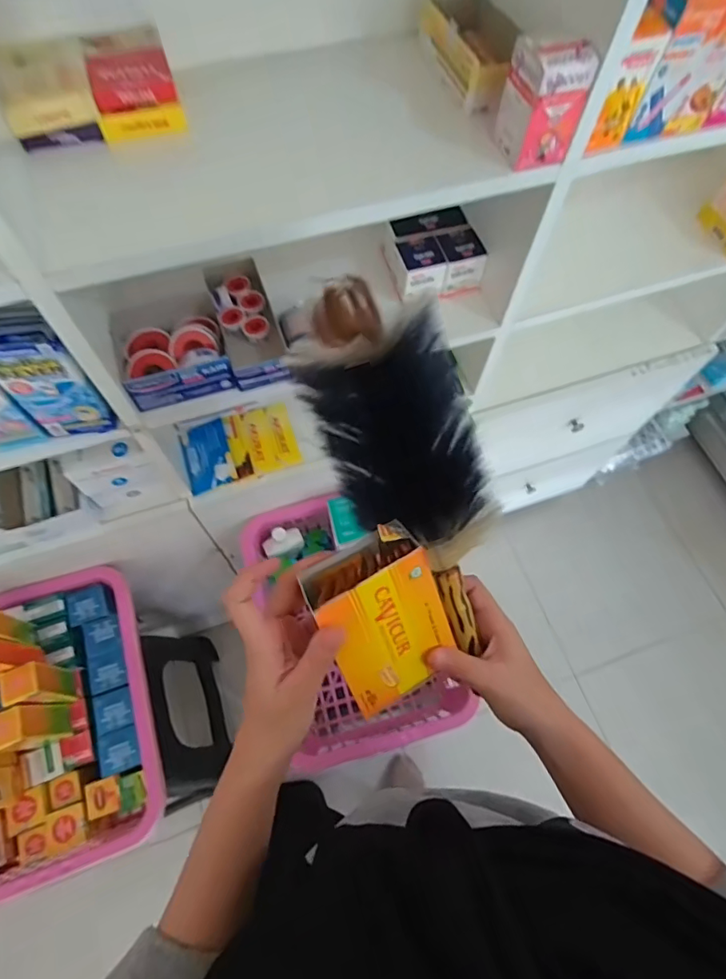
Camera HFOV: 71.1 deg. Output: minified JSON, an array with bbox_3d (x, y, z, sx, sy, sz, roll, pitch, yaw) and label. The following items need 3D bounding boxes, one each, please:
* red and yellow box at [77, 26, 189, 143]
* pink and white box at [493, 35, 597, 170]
[{"bbox_3d":[-0.218,-0.385,0.481,0.072,0.038,0.110,-17,67,-9],"label":"red and yellow box"},{"bbox_3d":[0.158,-0.341,0.449,0.055,0.083,0.046,-12,66,-7],"label":"pink and white box"}]

